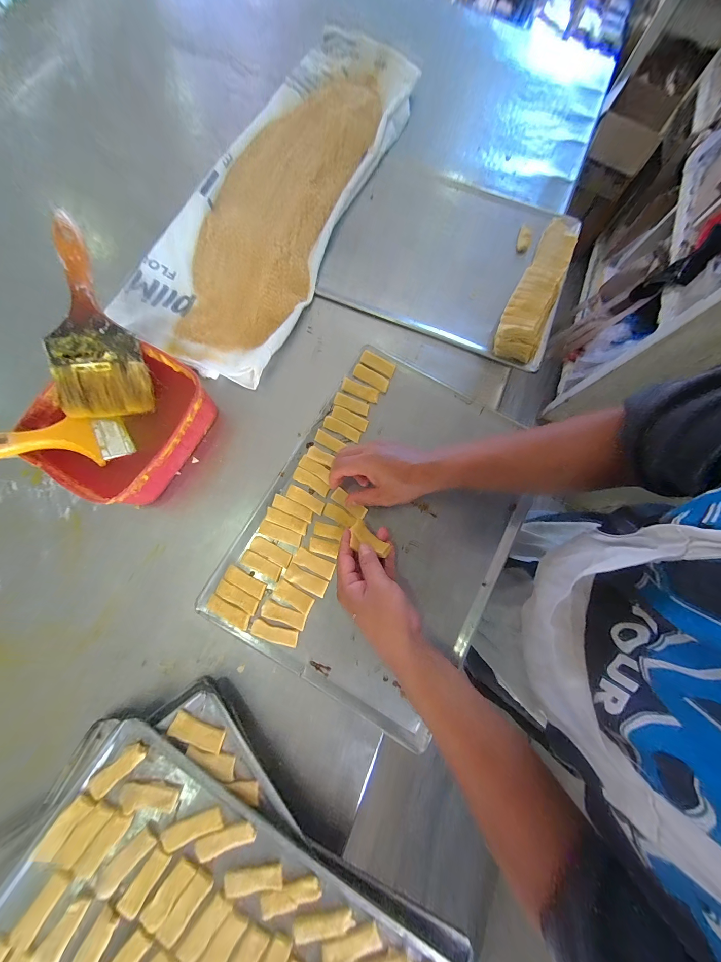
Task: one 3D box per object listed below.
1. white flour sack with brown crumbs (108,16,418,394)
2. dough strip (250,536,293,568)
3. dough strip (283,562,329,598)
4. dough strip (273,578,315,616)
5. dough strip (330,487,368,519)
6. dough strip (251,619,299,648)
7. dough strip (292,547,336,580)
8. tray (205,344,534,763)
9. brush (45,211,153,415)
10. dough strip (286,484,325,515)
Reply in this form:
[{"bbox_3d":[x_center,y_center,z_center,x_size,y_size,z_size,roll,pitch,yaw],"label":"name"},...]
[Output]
[{"bbox_3d":[-0.130,-0.534,0.546,0.268,0.045,0.788,20,75,4],"label":"white flour sack with brown crumbs"},{"bbox_3d":[-0.118,0.093,0.404,0.056,0.006,0.019,28,78,2],"label":"dough strip"},{"bbox_3d":[-0.071,0.129,0.397,0.057,0.004,0.022,26,77,2],"label":"dough strip"},{"bbox_3d":[-0.086,0.148,0.391,0.053,0.004,0.022,31,78,3],"label":"dough strip"},{"bbox_3d":[-0.015,0.031,0.426,0.054,0.004,0.019,34,76,6],"label":"dough strip"},{"bbox_3d":[-0.107,0.189,0.378,0.058,0.004,0.020,16,77,0],"label":"dough strip"},{"bbox_3d":[-0.061,0.109,0.406,0.055,0.004,0.022,25,77,1],"label":"dough strip"},{"bbox_3d":[0.037,0.051,0.426,0.331,0.026,0.441,30,76,7],"label":"tray"},{"bbox_3d":[-0.332,-0.193,0.372,0.100,0.021,0.224,-9,98,-4],"label":"brush"},{"bbox_3d":[-0.076,0.025,0.422,0.054,0.004,0.019,29,78,2],"label":"dough strip"}]

